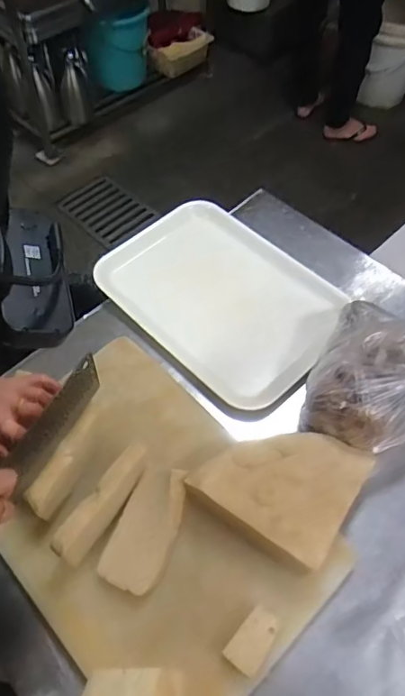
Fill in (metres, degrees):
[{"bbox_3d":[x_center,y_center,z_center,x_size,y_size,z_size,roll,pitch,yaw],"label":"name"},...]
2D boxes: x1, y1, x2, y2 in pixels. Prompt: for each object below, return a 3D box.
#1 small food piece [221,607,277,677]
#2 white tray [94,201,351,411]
[{"bbox_3d":[0.054,0.311,0.537,0.036,0.034,0.061,33,62,19],"label":"small food piece"},{"bbox_3d":[0.031,-0.086,0.810,0.362,0.035,0.247,41,77,19],"label":"white tray"}]

